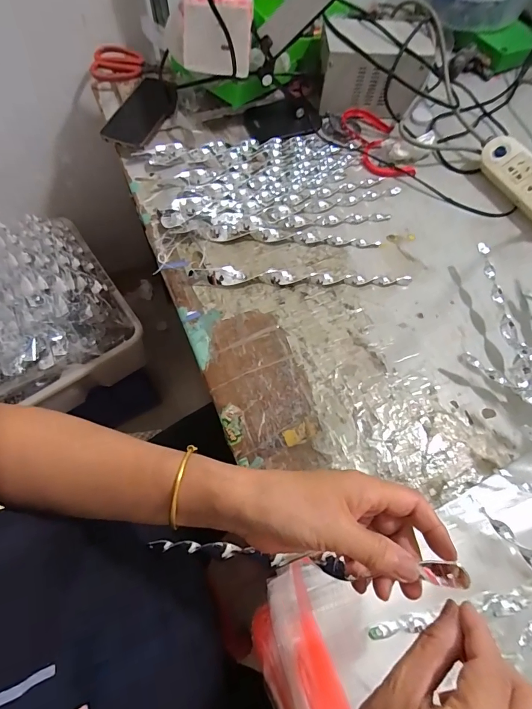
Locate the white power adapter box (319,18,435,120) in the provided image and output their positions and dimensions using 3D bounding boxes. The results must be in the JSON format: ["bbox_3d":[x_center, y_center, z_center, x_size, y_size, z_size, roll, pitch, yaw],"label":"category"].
[{"bbox_3d":[0.169,-0.454,0.625,0.161,0.104,0.090,-4,67,-3],"label":"white power adapter box"}]

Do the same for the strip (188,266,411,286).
[{"bbox_3d":[0.045,-0.106,0.515,0.288,0.024,0.026,-1,66,-2],"label":"strip"}]

